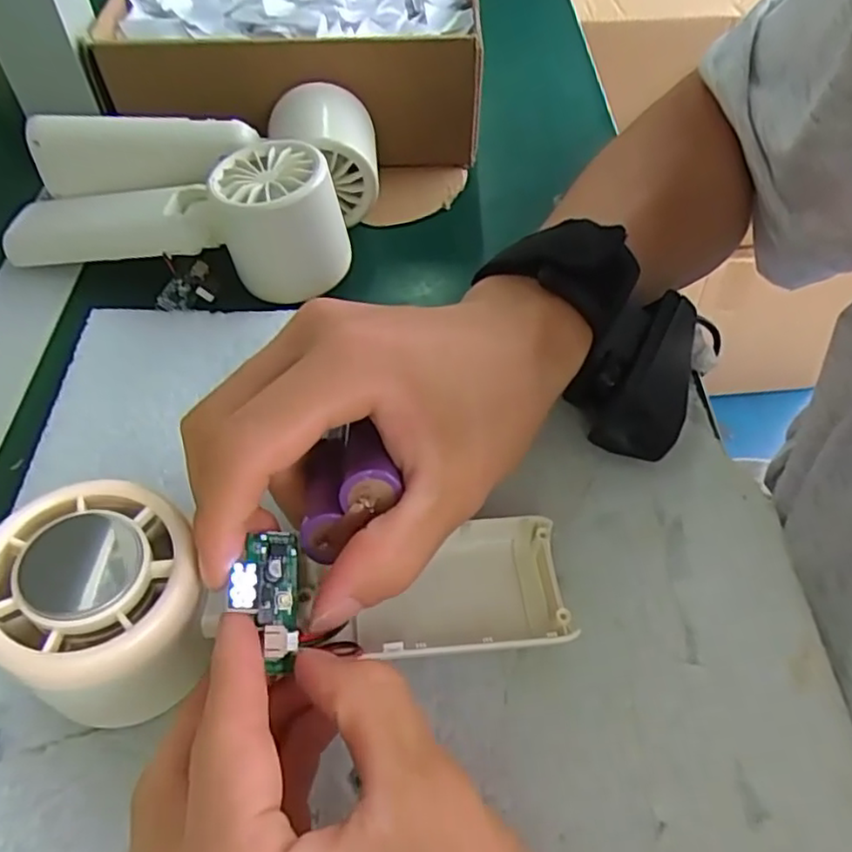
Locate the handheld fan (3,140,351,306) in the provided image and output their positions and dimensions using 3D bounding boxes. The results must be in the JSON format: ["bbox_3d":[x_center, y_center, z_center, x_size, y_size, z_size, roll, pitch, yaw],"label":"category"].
[{"bbox_3d":[-0.117,-0.094,0.321,0.168,0.055,0.053,0,53,15],"label":"handheld fan"}]

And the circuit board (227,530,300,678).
[{"bbox_3d":[-0.043,0.045,0.178,0.015,0.017,0.040,-5,54,-5],"label":"circuit board"}]

